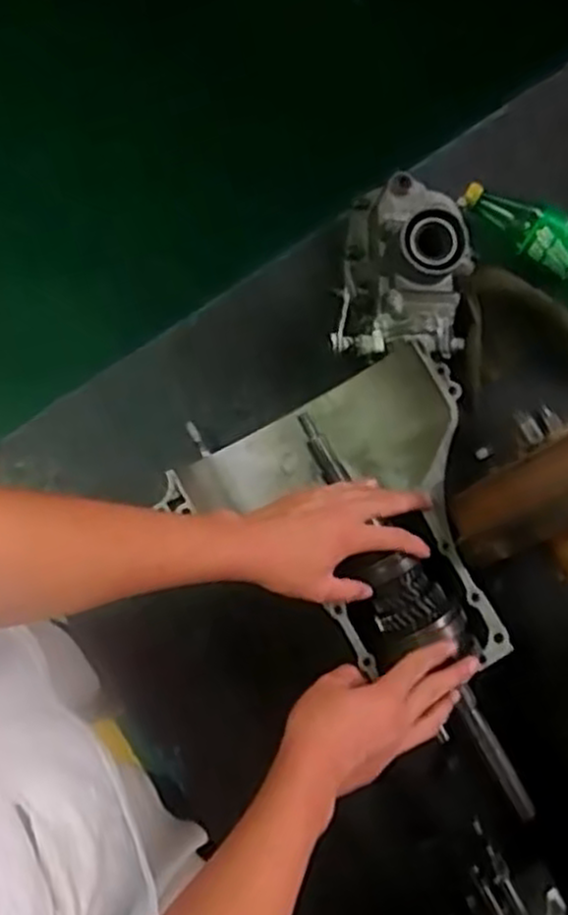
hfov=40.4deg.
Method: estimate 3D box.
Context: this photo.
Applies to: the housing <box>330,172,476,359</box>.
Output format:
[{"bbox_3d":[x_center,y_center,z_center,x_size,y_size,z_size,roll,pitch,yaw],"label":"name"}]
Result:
[{"bbox_3d":[0.129,-0.201,0.796,0.129,0.105,0.185,10,80,1],"label":"housing"}]

